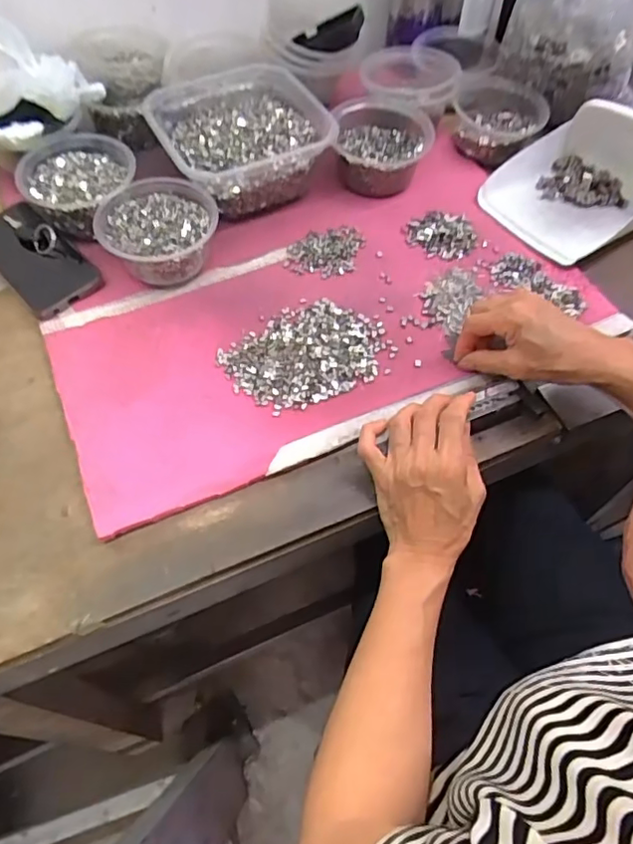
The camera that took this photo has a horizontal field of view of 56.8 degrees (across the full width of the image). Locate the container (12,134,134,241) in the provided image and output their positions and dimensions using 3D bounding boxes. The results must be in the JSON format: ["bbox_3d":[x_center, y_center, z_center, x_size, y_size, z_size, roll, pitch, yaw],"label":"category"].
[{"bbox_3d":[-0.247,-0.250,0.618,0.111,0.044,0.107,-39,66,-22],"label":"container"}]

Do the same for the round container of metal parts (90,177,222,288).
[{"bbox_3d":[-0.157,-0.188,0.590,0.117,0.054,0.115,-4,61,-3],"label":"round container of metal parts"}]

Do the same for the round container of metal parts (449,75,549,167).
[{"bbox_3d":[0.220,-0.375,0.715,0.104,0.043,0.111,0,58,-1],"label":"round container of metal parts"}]

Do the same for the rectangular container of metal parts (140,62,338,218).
[{"bbox_3d":[-0.089,-0.324,0.662,0.177,0.064,0.185,-21,61,-13],"label":"rectangular container of metal parts"}]

